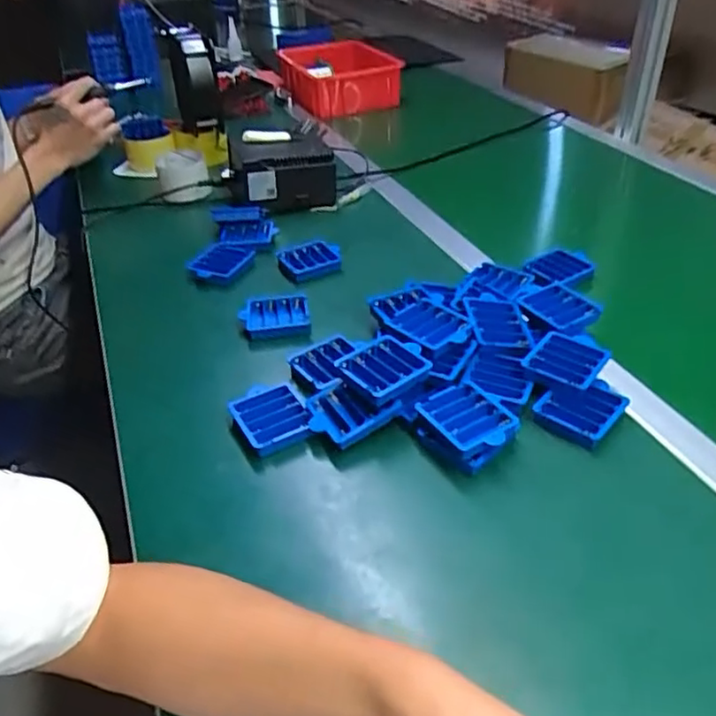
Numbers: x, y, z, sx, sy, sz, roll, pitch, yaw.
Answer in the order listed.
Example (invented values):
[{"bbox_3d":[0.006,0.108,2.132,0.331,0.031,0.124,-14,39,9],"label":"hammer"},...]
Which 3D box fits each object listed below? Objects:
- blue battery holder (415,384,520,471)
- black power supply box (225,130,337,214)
[{"bbox_3d":[0.096,0.060,0.572,0.062,0.029,0.079,-28,41,-28],"label":"blue battery holder"},{"bbox_3d":[-0.114,-0.278,0.980,0.154,0.090,0.092,-15,39,-17],"label":"black power supply box"}]

